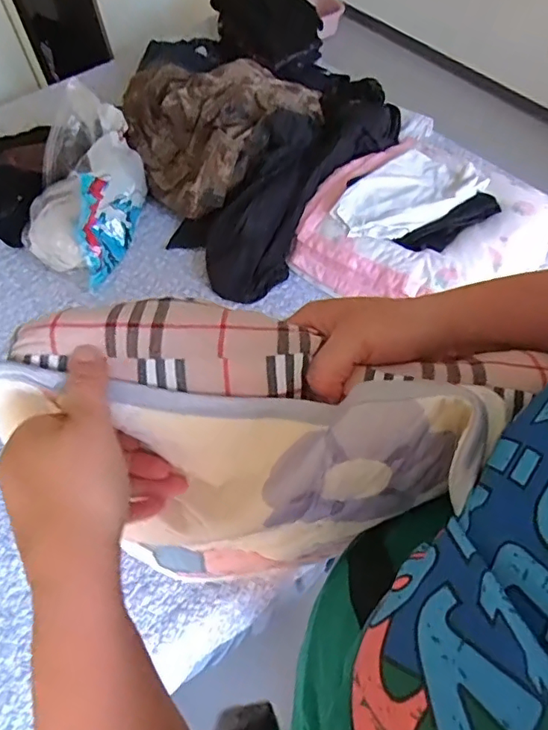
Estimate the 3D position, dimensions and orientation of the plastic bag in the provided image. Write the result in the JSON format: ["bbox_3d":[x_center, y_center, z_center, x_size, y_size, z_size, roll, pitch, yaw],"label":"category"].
[{"bbox_3d":[-0.461,-0.447,1.348,0.242,0.242,0.427,9,58,11],"label":"plastic bag"}]

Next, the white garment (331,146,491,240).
[{"bbox_3d":[0.321,-0.408,1.236,0.402,0.046,0.212,-37,61,-18],"label":"white garment"}]

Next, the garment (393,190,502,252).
[{"bbox_3d":[0.394,-0.310,1.179,0.268,0.033,0.078,-32,60,-16],"label":"garment"}]

